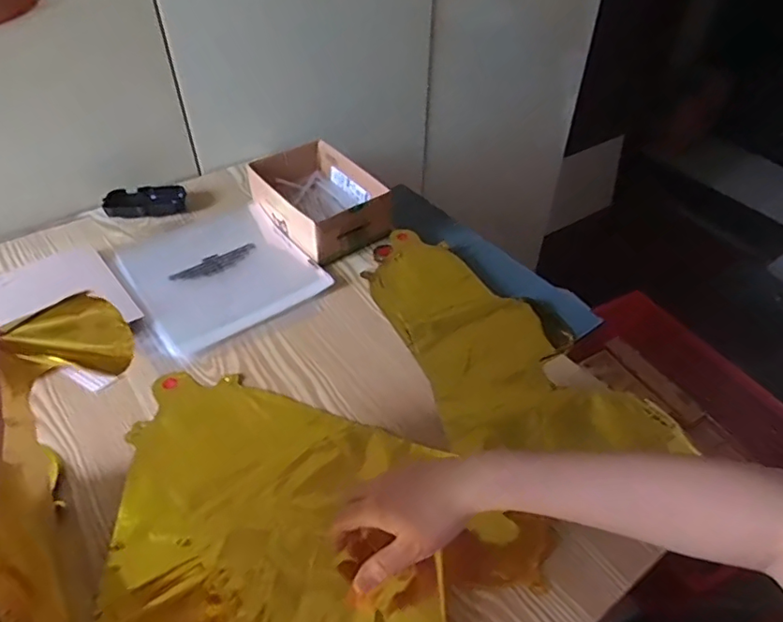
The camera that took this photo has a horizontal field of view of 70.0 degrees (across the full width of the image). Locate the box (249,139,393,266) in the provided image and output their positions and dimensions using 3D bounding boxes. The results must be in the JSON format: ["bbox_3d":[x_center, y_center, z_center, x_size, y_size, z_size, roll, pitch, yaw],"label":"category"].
[{"bbox_3d":[-0.098,-0.153,0.771,0.138,0.067,0.190,-25,50,-23],"label":"box"}]

